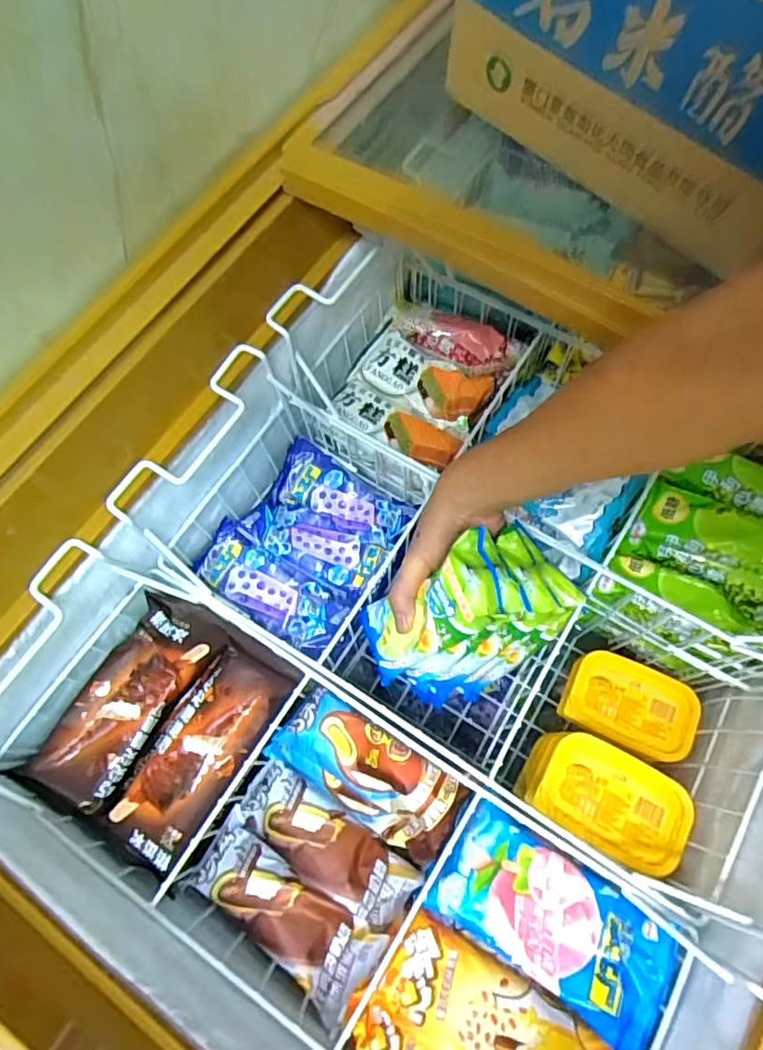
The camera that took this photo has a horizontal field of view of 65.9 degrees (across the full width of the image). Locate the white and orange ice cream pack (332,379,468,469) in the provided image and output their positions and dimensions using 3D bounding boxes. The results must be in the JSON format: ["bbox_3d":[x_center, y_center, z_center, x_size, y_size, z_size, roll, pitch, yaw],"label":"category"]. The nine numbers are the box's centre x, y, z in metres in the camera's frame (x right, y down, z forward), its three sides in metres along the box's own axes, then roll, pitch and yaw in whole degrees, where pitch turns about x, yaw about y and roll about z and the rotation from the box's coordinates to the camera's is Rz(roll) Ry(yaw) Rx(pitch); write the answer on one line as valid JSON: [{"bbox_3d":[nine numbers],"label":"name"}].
[{"bbox_3d":[0.016,-0.112,0.645,0.143,0.023,0.063,28,71,13],"label":"white and orange ice cream pack"}]

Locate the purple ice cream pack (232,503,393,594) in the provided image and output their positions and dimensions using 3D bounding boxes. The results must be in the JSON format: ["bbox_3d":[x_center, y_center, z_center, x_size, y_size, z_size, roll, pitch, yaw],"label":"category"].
[{"bbox_3d":[-0.073,0.018,0.628,0.147,0.021,0.062,23,70,11],"label":"purple ice cream pack"}]

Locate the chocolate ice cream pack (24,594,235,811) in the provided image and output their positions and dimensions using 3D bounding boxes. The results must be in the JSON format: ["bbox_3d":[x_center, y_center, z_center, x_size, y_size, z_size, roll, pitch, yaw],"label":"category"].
[{"bbox_3d":[-0.228,0.158,0.543,0.077,0.033,0.188,28,71,13],"label":"chocolate ice cream pack"}]

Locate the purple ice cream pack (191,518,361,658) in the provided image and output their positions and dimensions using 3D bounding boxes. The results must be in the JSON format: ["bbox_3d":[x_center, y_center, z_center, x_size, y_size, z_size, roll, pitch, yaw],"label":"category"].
[{"bbox_3d":[-0.109,0.066,0.599,0.163,0.034,0.076,28,71,13],"label":"purple ice cream pack"}]

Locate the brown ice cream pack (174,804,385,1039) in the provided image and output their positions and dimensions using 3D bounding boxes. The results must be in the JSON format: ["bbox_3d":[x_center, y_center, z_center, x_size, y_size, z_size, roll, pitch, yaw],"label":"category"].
[{"bbox_3d":[-0.085,0.330,0.501,0.168,0.030,0.070,31,72,13],"label":"brown ice cream pack"}]

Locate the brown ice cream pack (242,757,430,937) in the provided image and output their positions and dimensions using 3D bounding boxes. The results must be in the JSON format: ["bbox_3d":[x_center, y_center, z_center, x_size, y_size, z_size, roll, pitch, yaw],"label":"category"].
[{"bbox_3d":[-0.050,0.287,0.531,0.172,0.028,0.061,29,72,13],"label":"brown ice cream pack"}]

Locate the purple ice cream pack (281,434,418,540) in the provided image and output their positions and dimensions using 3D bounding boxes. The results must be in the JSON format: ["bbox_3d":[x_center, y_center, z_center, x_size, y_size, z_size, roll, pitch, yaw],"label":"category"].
[{"bbox_3d":[-0.038,-0.032,0.640,0.146,0.031,0.067,24,70,11],"label":"purple ice cream pack"}]

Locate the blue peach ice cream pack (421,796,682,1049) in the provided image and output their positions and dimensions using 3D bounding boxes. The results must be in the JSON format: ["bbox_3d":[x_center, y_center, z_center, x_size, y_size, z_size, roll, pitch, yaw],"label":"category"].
[{"bbox_3d":[0.131,0.300,0.450,0.175,0.023,0.093,30,72,13],"label":"blue peach ice cream pack"}]

